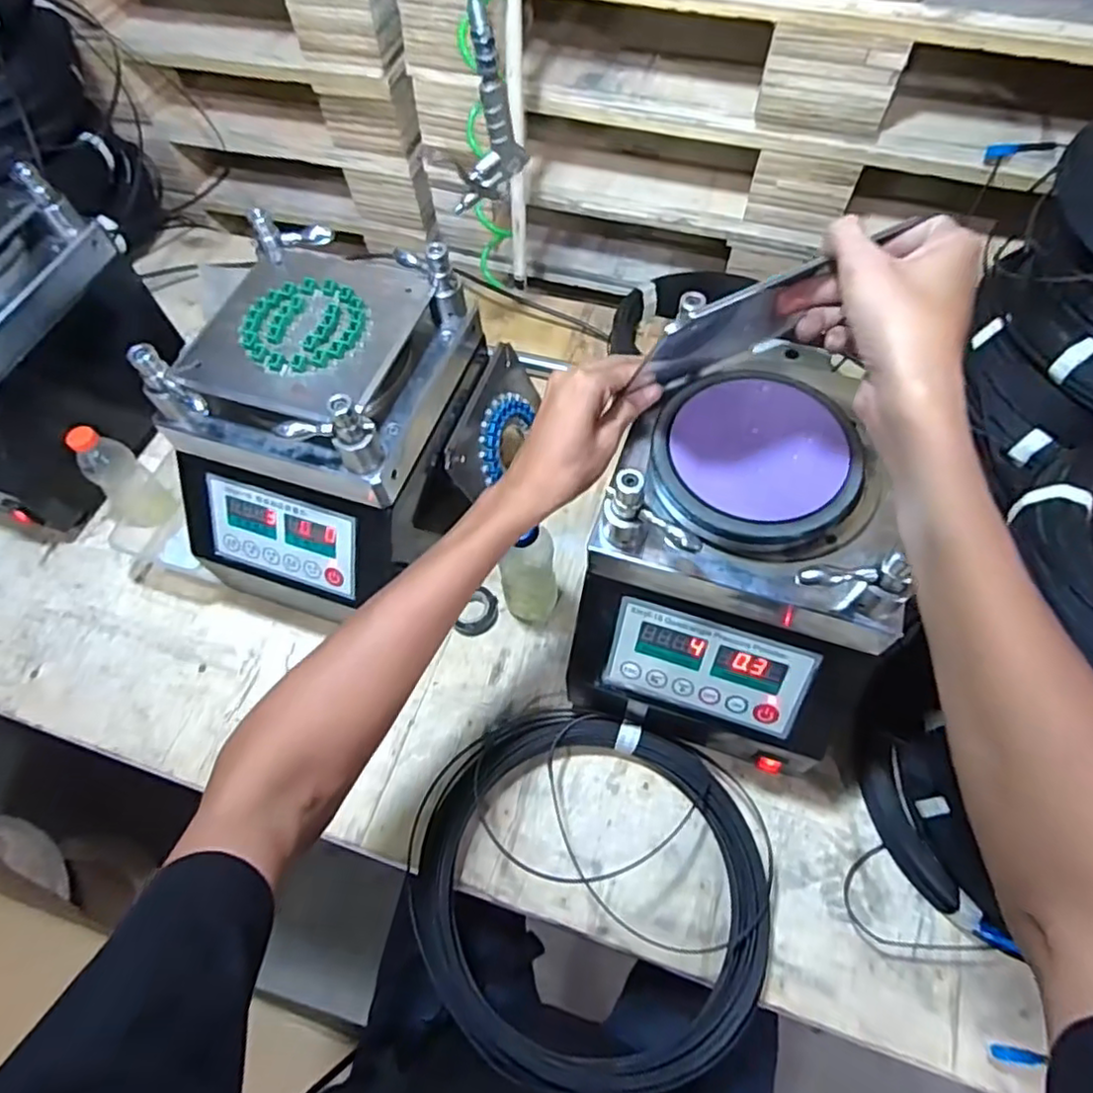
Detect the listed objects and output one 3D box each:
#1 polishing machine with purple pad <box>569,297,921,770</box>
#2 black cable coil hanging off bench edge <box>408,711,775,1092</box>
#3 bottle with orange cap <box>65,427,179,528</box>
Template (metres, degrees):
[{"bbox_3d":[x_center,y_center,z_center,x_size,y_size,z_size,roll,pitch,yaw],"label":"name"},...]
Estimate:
[{"bbox_3d":[0.160,0.001,0.549,0.212,0.231,0.283,16,65,11],"label":"polishing machine with purple pad"},{"bbox_3d":[0.034,0.288,0.549,0.302,0.038,0.274,13,64,10],"label":"black cable coil hanging off bench edge"},{"bbox_3d":[-0.479,-0.073,0.718,0.056,0.135,0.063,36,70,19],"label":"bottle with orange cap"}]

